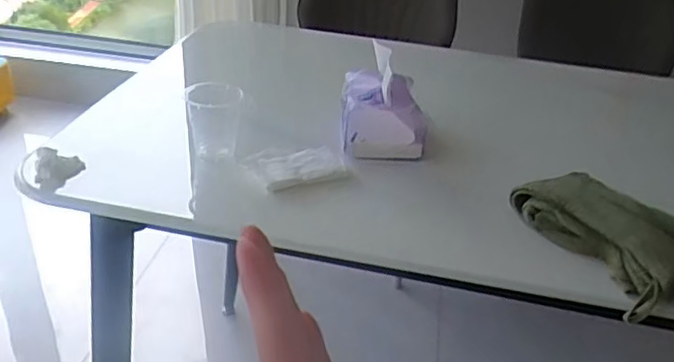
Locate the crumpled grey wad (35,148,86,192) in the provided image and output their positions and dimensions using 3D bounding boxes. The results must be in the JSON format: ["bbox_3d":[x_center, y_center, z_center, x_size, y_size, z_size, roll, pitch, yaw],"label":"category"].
[{"bbox_3d":[-0.310,-0.014,0.694,0.046,0.034,0.041,-4,32,-15],"label":"crumpled grey wad"}]

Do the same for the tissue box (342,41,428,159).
[{"bbox_3d":[0.062,-0.103,0.794,0.102,0.098,0.123,5,31,0],"label":"tissue box"}]

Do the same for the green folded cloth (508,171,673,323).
[{"bbox_3d":[0.275,0.048,0.636,0.126,0.052,0.191,-20,39,-34],"label":"green folded cloth"}]

